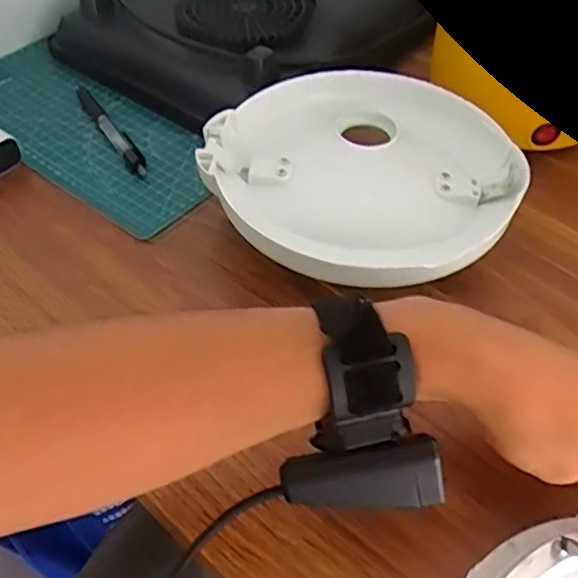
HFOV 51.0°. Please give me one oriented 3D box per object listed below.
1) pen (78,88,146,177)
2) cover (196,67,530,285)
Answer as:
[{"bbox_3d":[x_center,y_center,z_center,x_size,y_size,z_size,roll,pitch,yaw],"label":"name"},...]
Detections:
[{"bbox_3d":[-0.148,-0.135,0.506,0.017,0.009,0.123,-28,54,-21],"label":"pen"},{"bbox_3d":[0.053,-0.079,0.432,0.205,0.047,0.198,28,55,23],"label":"cover"}]

